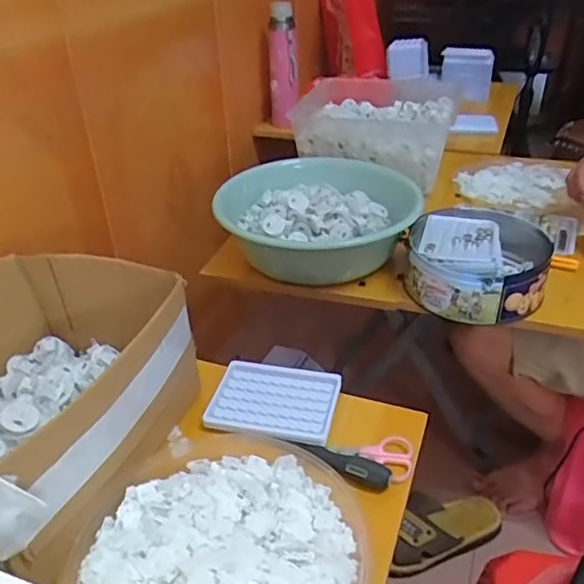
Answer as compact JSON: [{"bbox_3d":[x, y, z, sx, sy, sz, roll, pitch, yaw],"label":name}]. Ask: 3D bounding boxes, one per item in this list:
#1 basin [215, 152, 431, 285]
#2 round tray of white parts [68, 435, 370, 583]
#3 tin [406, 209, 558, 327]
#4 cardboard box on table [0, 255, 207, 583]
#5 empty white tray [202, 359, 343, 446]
[{"bbox_3d":[0.041,-0.102,0.870,0.301,0.107,0.259,2,34,6],"label":"basin"},{"bbox_3d":[-0.061,0.212,0.476,0.233,0.036,0.251,-16,36,-20],"label":"round tray of white parts"},{"bbox_3d":[0.256,-0.044,0.804,0.177,0.081,0.198,7,35,12],"label":"tin"},{"bbox_3d":[-0.249,0.088,0.532,0.224,0.128,0.288,10,35,17],"label":"cardboard box on table"},{"bbox_3d":[-0.020,0.116,0.626,0.134,0.010,0.105,8,35,14],"label":"empty white tray"}]

